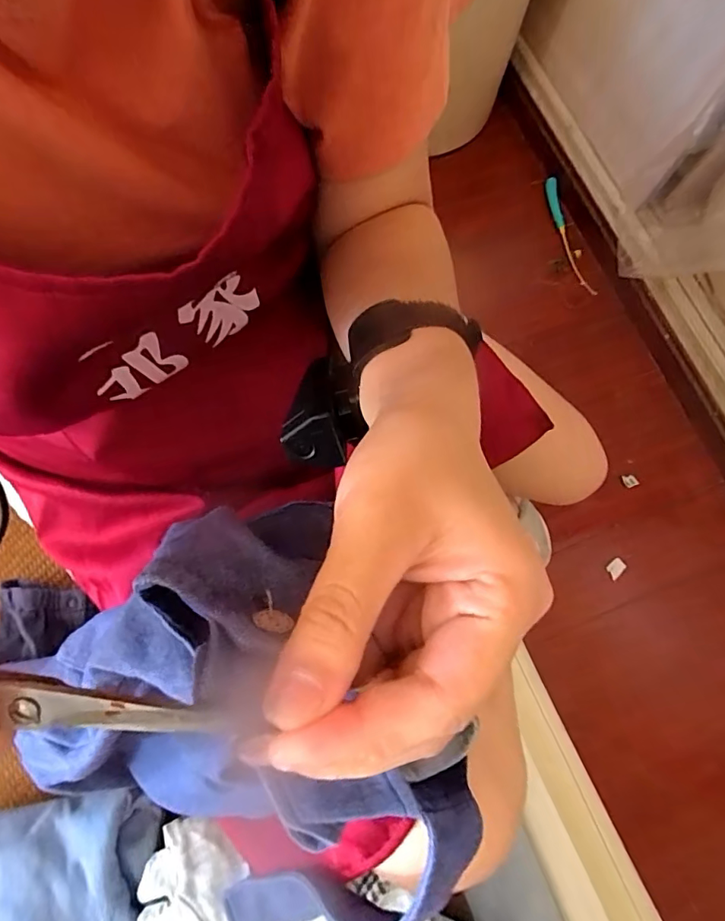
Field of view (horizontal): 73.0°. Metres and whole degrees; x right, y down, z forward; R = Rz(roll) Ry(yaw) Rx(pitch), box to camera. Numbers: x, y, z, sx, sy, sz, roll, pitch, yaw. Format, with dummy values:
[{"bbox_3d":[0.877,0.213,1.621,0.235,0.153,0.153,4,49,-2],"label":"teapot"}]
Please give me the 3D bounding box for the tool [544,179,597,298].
[{"bbox_3d":[0.467,-0.512,1.111,0.027,0.046,0.298,-15,75,-6],"label":"tool"}]

